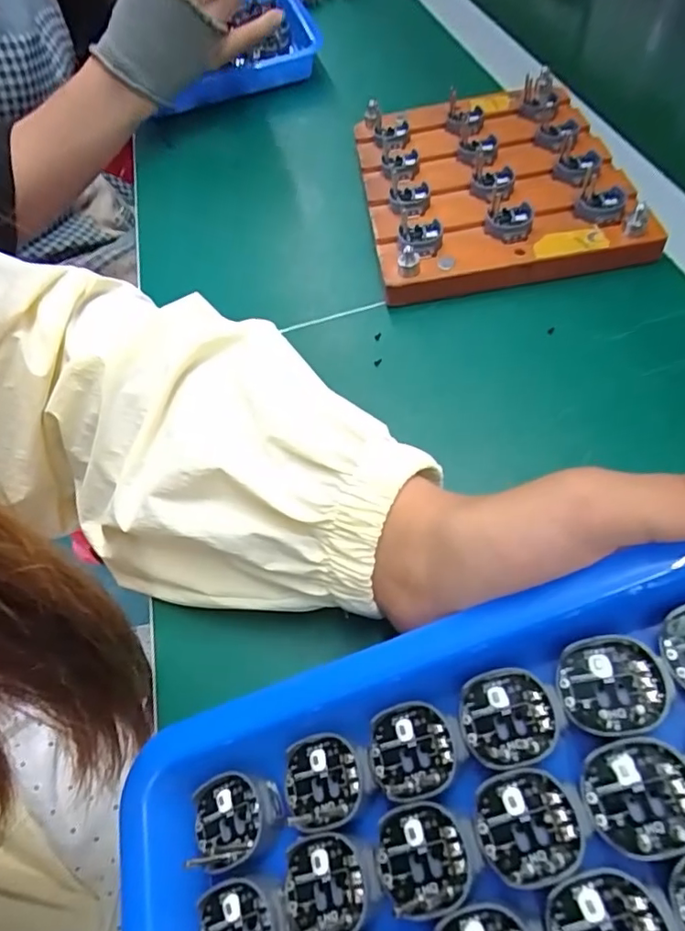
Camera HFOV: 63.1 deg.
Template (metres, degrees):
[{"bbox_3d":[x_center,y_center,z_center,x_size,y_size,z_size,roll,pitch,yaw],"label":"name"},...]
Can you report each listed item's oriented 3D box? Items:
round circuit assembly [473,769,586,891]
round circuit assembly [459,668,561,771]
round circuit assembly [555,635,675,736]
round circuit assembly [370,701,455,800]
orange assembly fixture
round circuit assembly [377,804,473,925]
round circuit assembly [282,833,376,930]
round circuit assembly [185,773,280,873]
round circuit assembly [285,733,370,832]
[{"bbox_3d":[0.049,0.095,0.147,0.027,0.004,0.025,-12,59,20],"label":"round circuit assembly"},{"bbox_3d":[0.048,0.073,0.161,0.027,0.004,0.025,-11,61,20],"label":"round circuit assembly"},{"bbox_3d":[0.075,0.061,0.155,0.028,0.004,0.024,-13,58,19],"label":"round circuit assembly"},{"bbox_3d":[0.020,0.085,0.166,0.026,0.004,0.025,-9,63,19],"label":"round circuit assembly"},{"bbox_3d":[0.091,-0.180,0.355,0.148,0.028,0.183,-6,55,1],"label":"orange assembly fixture"},{"bbox_3d":[0.022,0.108,0.153,0.026,0.004,0.025,-11,60,20],"label":"round circuit assembly"},{"bbox_3d":[-0.003,0.121,0.161,0.028,0.010,0.024,-18,58,13],"label":"round circuit assembly"},{"bbox_3d":[-0.034,0.113,0.177,0.029,0.012,0.025,-7,55,1],"label":"round circuit assembly"},{"bbox_3d":[-0.005,0.097,0.171,0.027,0.004,0.025,-12,65,17],"label":"round circuit assembly"}]

